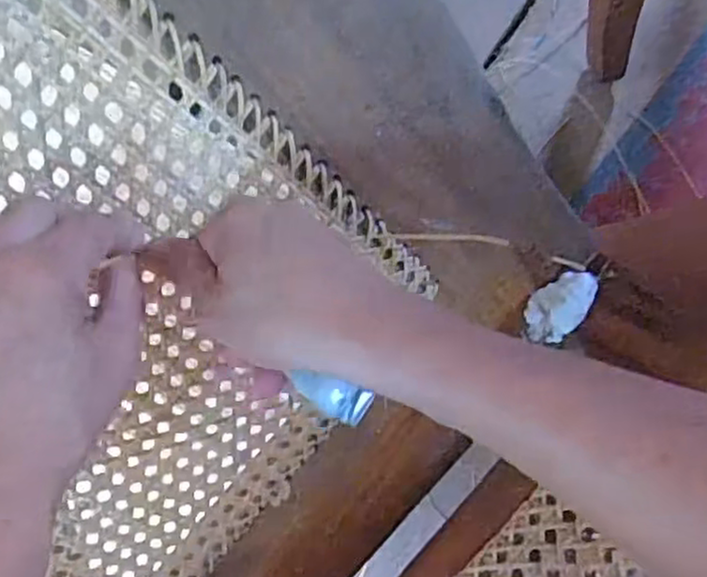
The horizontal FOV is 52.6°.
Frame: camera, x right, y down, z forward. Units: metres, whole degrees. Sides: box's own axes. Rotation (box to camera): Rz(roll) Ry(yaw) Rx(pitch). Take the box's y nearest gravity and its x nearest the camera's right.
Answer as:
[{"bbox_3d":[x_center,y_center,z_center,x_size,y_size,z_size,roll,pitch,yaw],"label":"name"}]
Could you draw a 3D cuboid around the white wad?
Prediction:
[{"bbox_3d":[0.136,0.010,0.469,0.032,0.015,0.053,42,86,9],"label":"white wad"}]

